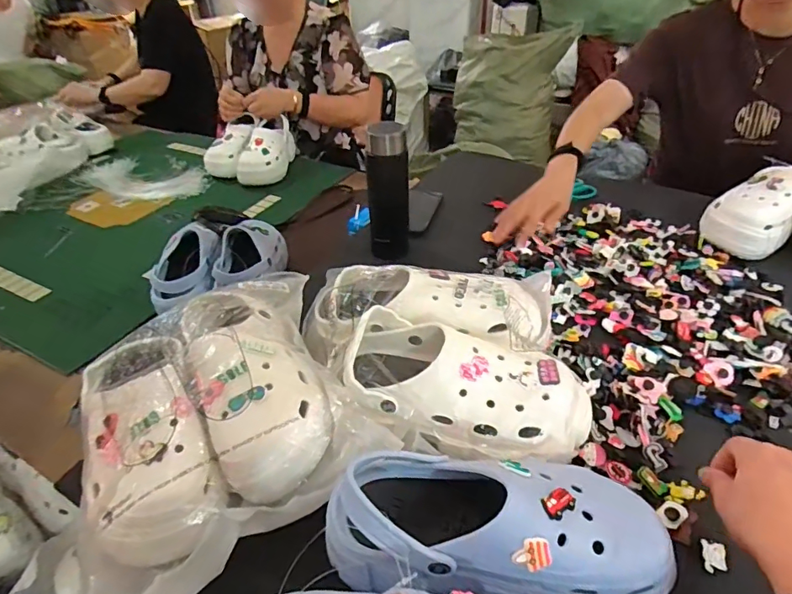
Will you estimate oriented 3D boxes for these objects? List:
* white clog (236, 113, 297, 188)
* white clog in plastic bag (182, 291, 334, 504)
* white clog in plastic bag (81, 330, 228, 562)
[{"bbox_3d":[-0.353,-0.399,1.303,0.091,0.119,0.201,9,40,14],"label":"white clog"},{"bbox_3d":[-0.142,0.076,0.474,0.115,0.080,0.239,-19,53,-19],"label":"white clog in plastic bag"},{"bbox_3d":[-0.235,0.126,0.430,0.109,0.090,0.224,-19,41,-19],"label":"white clog in plastic bag"}]

